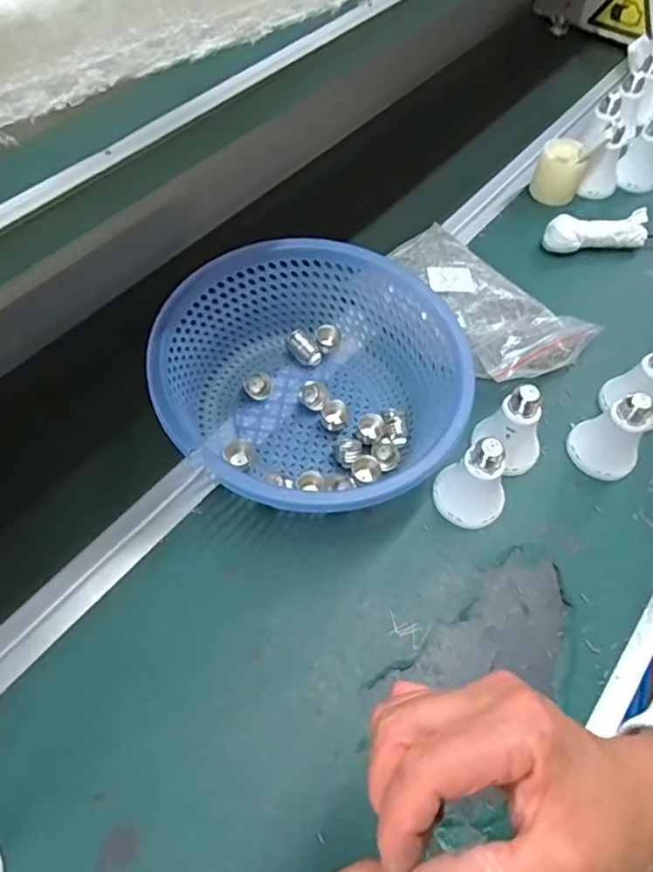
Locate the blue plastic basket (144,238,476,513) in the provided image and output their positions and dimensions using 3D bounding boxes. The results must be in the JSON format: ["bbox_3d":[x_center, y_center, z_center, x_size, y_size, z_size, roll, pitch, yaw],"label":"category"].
[{"bbox_3d":[-0.013,-0.043,0.559,0.264,0.119,0.259,1,57,-2],"label":"blue plastic basket"}]

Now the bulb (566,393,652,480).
[{"bbox_3d":[0.271,-0.006,0.562,0.062,0.093,0.054,39,64,20],"label":"bulb"}]

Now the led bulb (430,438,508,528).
[{"bbox_3d":[0.131,0.038,0.529,0.063,0.091,0.054,26,60,13],"label":"led bulb"}]

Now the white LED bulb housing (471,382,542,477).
[{"bbox_3d":[0.177,-0.009,0.559,0.060,0.088,0.052,35,62,18],"label":"white LED bulb housing"}]

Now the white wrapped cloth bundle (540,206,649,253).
[{"bbox_3d":[0.336,-0.250,0.754,0.127,0.045,0.035,-6,58,-7],"label":"white wrapped cloth bundle"}]

